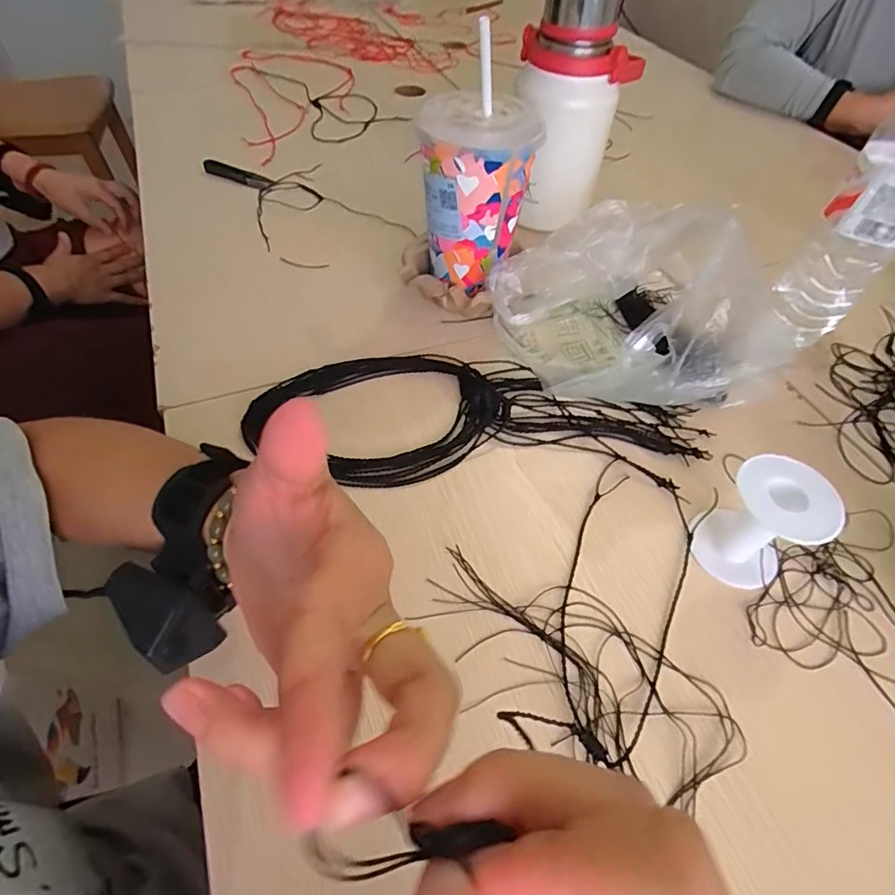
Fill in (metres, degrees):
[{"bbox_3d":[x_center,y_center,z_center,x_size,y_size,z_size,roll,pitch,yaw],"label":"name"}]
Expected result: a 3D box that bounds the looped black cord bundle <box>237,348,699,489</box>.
[{"bbox_3d":[0.020,-0.034,0.404,0.344,0.014,0.130,-4,52,-7],"label":"looped black cord bundle"}]

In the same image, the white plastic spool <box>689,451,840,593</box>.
[{"bbox_3d":[0.193,0.047,0.313,0.050,0.074,0.054,2,51,-2],"label":"white plastic spool"}]

